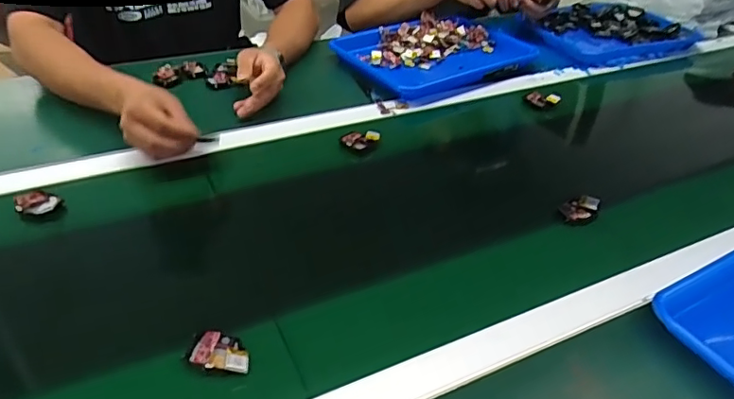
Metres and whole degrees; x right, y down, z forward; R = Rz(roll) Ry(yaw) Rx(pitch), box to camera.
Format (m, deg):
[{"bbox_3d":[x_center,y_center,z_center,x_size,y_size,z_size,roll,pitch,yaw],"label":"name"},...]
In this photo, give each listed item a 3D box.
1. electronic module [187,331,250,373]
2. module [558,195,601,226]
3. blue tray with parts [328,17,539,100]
[{"bbox_3d":[-0.128,0.134,0.470,0.054,0.010,0.037,6,38,2],"label":"electronic module"},{"bbox_3d":[0.263,0.013,0.665,0.041,0.023,0.046,22,41,21],"label":"module"},{"bbox_3d":[0.126,-0.274,0.992,0.348,0.039,0.234,-24,46,-31],"label":"blue tray with parts"}]

